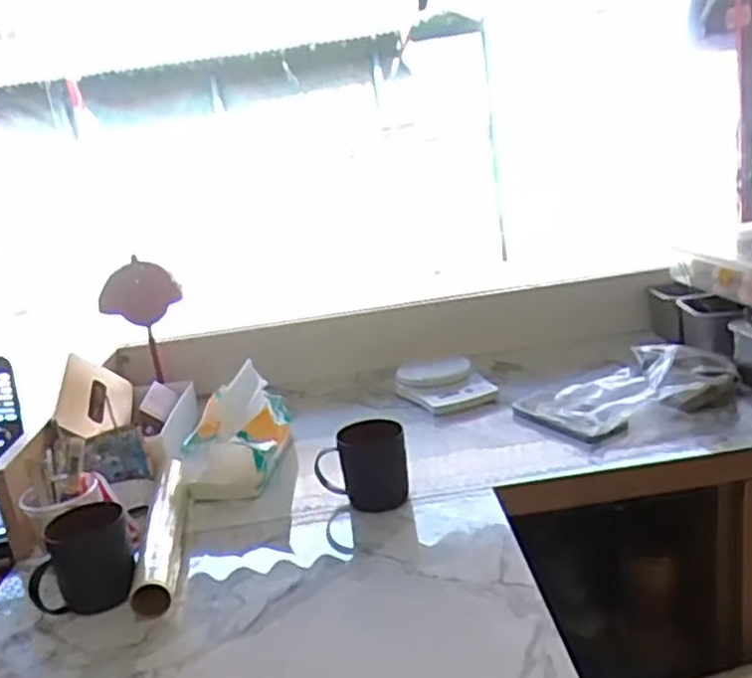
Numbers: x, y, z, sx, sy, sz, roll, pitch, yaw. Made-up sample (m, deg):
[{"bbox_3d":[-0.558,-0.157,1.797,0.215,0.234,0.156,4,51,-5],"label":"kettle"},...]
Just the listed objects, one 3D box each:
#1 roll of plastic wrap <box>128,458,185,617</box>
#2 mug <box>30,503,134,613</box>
[{"bbox_3d":[-0.261,0.234,0.908,0.048,0.048,0.307,-10,16,-9],"label":"roll of plastic wrap"},{"bbox_3d":[-0.321,0.243,0.812,0.107,0.098,0.092,-11,16,-13],"label":"mug"}]

